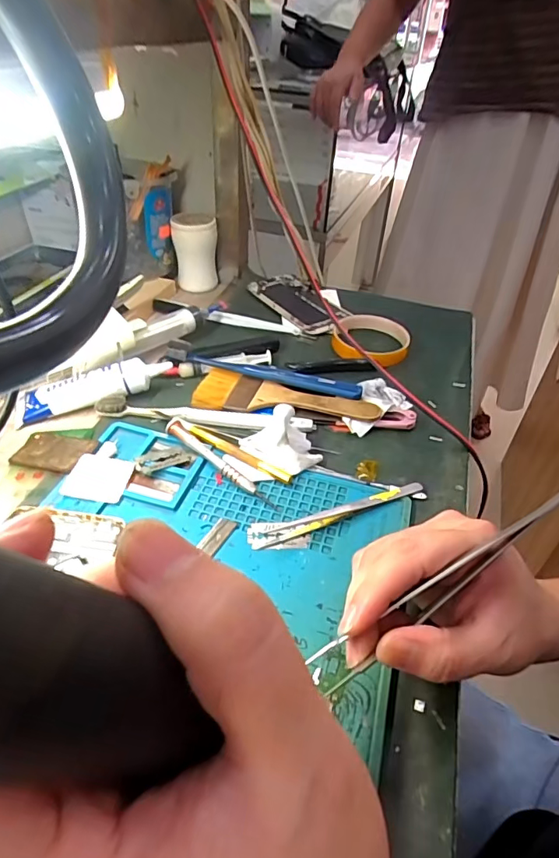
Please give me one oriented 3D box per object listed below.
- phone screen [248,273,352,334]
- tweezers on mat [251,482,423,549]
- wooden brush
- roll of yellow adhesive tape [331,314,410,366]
[{"bbox_3d":[0.024,-0.159,0.604,0.069,0.010,0.144,-21,48,-28],"label":"phone screen"},{"bbox_3d":[0.043,0.057,0.349,0.133,0.009,0.019,-12,44,-20],"label":"tweezers on mat"},{"bbox_3d":[0.004,-0.026,0.438,0.164,0.012,0.052,14,41,9],"label":"wooden brush"},{"bbox_3d":[0.098,-0.095,0.527,0.079,0.016,0.089,12,41,7],"label":"roll of yellow adhesive tape"}]

